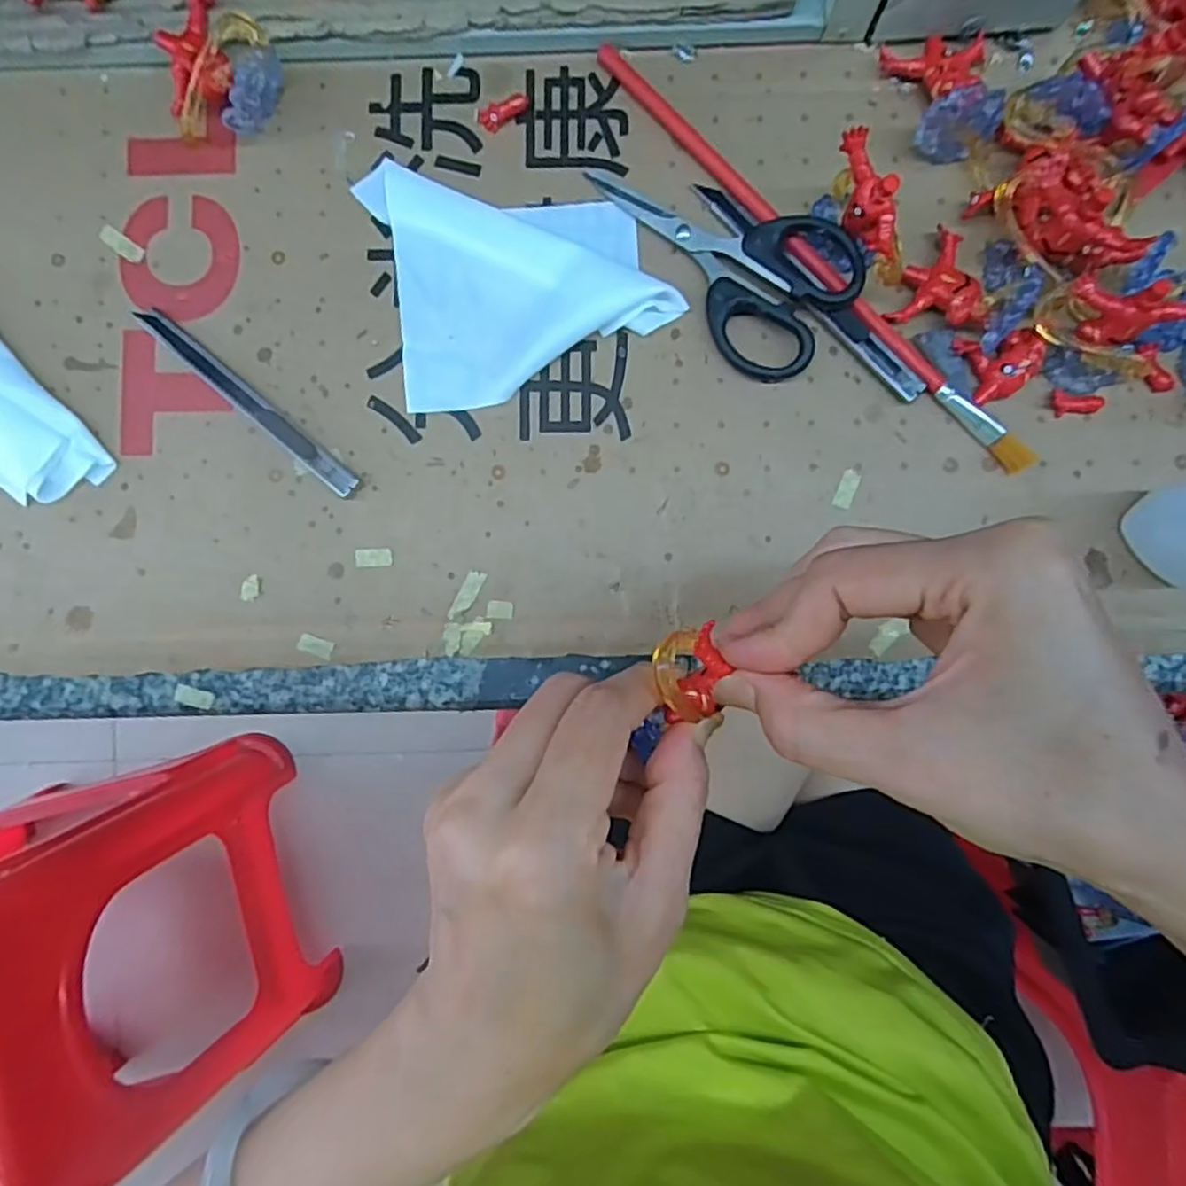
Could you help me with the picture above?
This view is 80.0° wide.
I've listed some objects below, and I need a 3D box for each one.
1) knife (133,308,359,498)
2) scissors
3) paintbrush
[{"bbox_3d":[-0.153,-0.085,0.313,0.125,0.009,0.010,41,90,1],"label":"knife"},{"bbox_3d":[0.060,-0.154,0.308,0.064,0.019,0.122,-44,89,0],"label":"scissors"},{"bbox_3d":[0.097,-0.149,0.312,0.012,0.009,0.262,-44,89,0],"label":"paintbrush"}]

